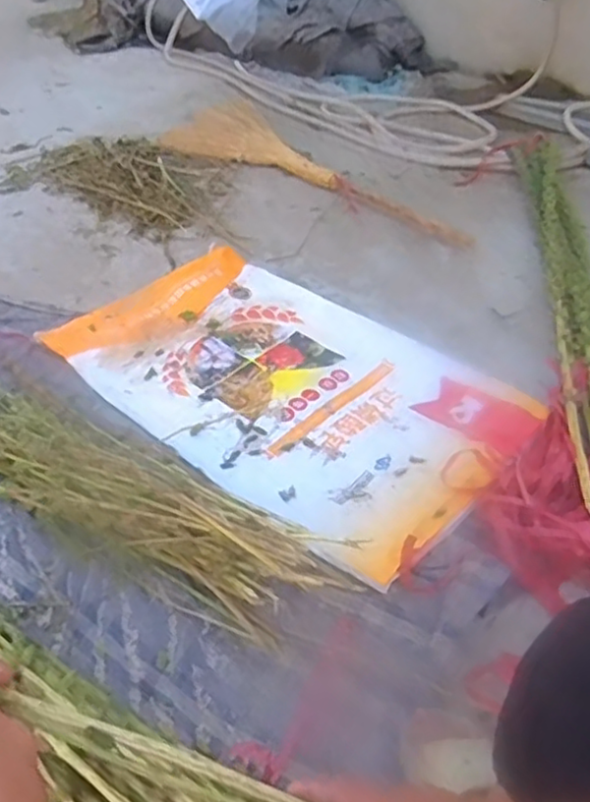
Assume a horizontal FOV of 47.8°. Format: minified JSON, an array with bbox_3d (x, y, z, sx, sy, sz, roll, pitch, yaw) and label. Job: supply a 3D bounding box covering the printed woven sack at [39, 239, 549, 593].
[{"bbox_3d":[-0.023,-0.047,1.314,0.897,0.053,0.567,33,51,32],"label":"printed woven sack"}]

